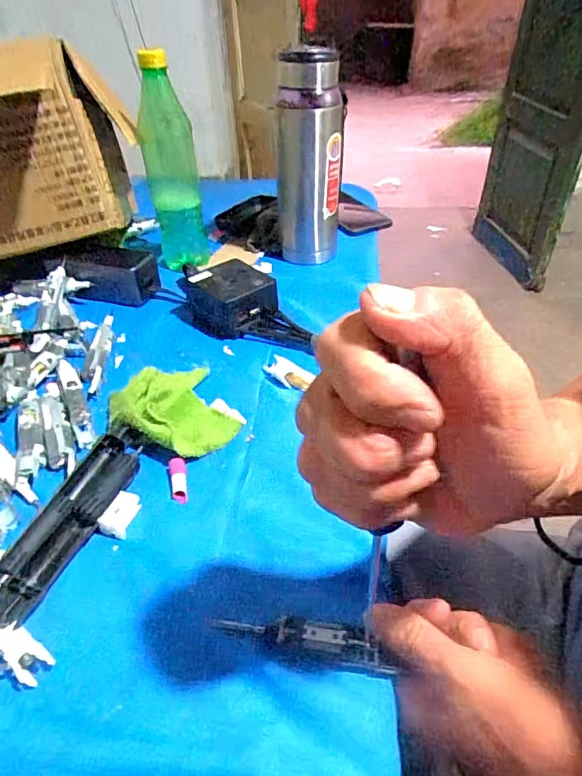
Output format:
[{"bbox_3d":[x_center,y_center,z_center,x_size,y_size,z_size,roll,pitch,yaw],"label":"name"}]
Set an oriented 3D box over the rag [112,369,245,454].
[{"bbox_3d":[-0.106,0.015,0.418,0.090,0.024,0.114,-21,44,-20],"label":"rag"}]

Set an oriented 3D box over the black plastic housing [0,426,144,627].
[{"bbox_3d":[-0.152,0.088,0.336,0.041,0.015,0.155,11,43,16],"label":"black plastic housing"}]

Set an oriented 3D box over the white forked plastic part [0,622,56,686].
[{"bbox_3d":[-0.156,0.147,0.271,0.047,0.012,0.016,21,46,25],"label":"white forked plastic part"}]

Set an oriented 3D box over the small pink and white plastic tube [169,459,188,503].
[{"bbox_3d":[-0.086,0.070,0.366,0.012,0.009,0.038,-10,41,-8],"label":"small pink and white plastic tube"}]

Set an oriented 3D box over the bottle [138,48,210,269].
[{"bbox_3d":[-0.146,-0.270,0.587,0.062,0.230,0.066,-11,41,-9],"label":"bottle"}]

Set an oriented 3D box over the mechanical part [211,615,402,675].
[{"bbox_3d":[0.006,0.141,0.275,0.101,0.012,0.019,8,42,9],"label":"mechanical part"}]

